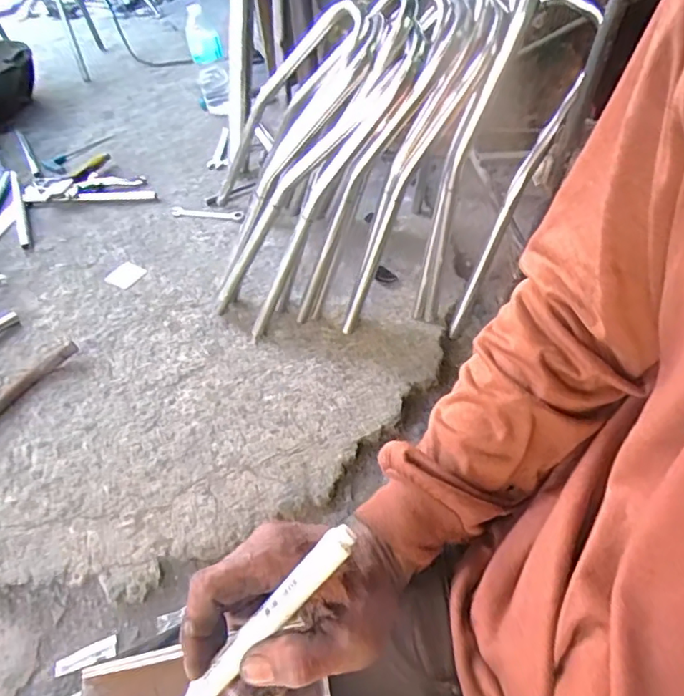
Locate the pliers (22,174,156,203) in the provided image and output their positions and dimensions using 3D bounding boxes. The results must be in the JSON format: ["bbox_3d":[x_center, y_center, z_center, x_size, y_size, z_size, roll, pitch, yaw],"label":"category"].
[{"bbox_3d":[-0.575,-0.365,1.255,0.291,0.023,0.100,-3,46,3],"label":"pliers"}]

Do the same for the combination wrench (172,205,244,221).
[{"bbox_3d":[-0.291,-0.289,1.189,0.166,0.007,0.037,7,47,13],"label":"combination wrench"}]

